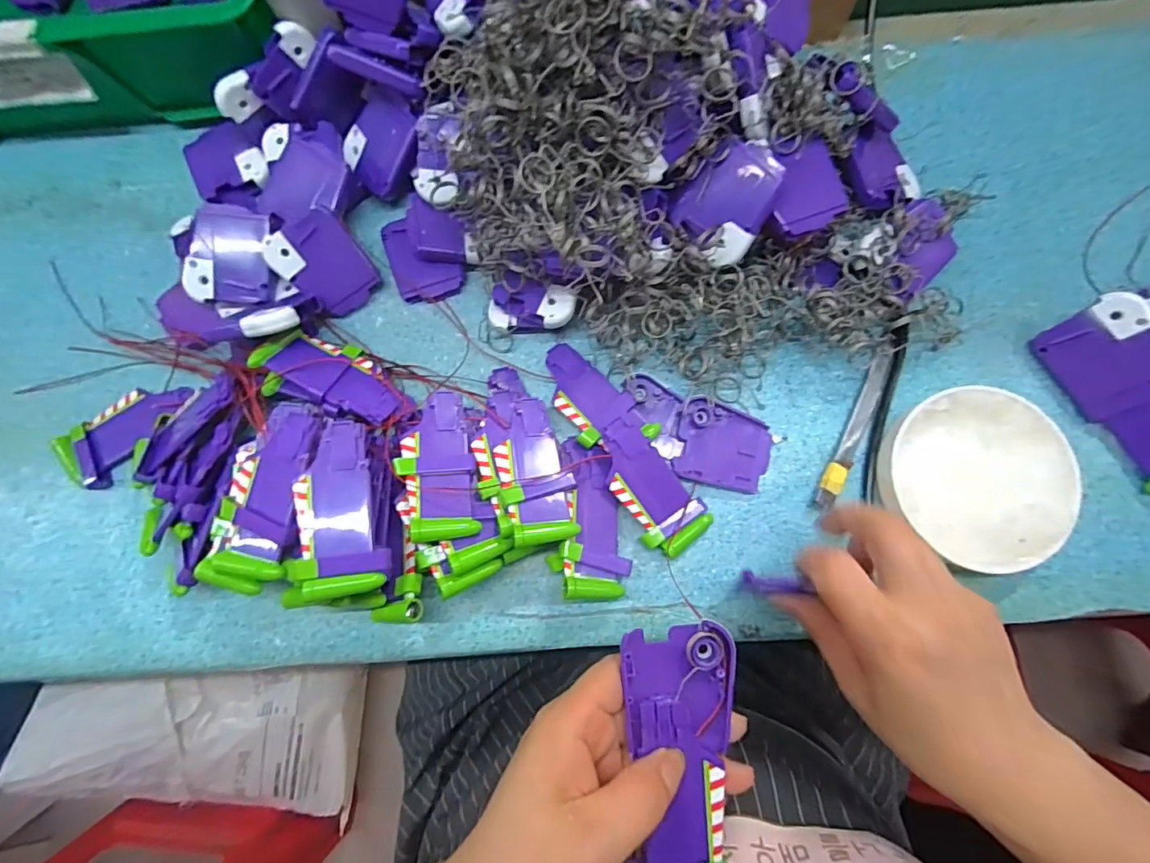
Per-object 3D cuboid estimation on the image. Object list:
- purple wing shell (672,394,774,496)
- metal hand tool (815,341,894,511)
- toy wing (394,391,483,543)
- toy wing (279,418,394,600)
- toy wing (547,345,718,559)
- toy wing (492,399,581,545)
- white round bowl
[{"bbox_3d":[0.095,0.009,0.320,0.058,0.013,0.051,14,81,3],"label":"purple wing shell"},{"bbox_3d":[0.180,-0.004,0.321,0.013,0.012,0.114,28,82,5],"label":"metal hand tool"},{"bbox_3d":[-0.080,0.018,0.292,0.040,0.007,0.088,-4,69,-22],"label":"toy wing"},{"bbox_3d":[-0.128,0.040,0.264,0.045,0.009,0.088,-13,78,-17],"label":"toy wing"},{"bbox_3d":[0.030,0.006,0.316,0.044,0.025,0.148,-31,81,-4],"label":"toy wing"},{"bbox_3d":[-0.025,0.023,0.299,0.040,0.015,0.088,-7,66,-18],"label":"toy wing"},{"bbox_3d":[0.240,0.028,0.304,0.104,0.025,0.104,0,80,1],"label":"white round bowl"}]

